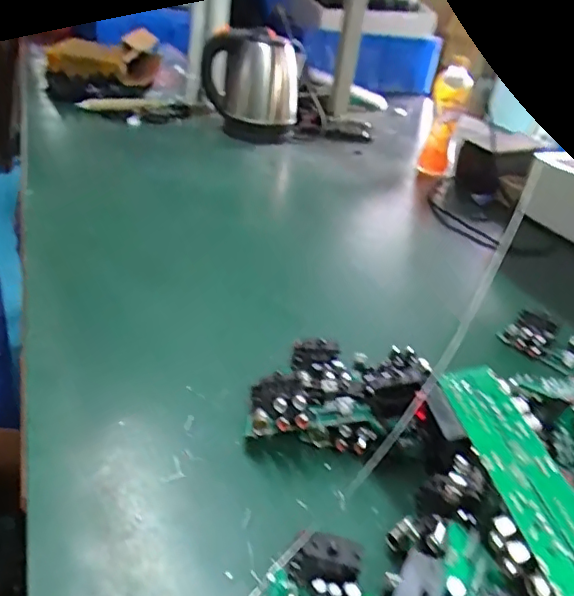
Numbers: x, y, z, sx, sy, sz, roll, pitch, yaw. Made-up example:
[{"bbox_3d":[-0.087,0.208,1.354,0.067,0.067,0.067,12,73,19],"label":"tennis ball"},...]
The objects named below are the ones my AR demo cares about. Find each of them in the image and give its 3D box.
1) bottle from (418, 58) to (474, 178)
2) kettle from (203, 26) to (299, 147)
[{"bbox_3d":[0.303,-0.339,1.071,0.064,0.208,0.054,18,32,16],"label":"bottle"},{"bbox_3d":[-0.076,-0.441,1.144,0.194,0.196,0.156,4,33,-5],"label":"kettle"}]

